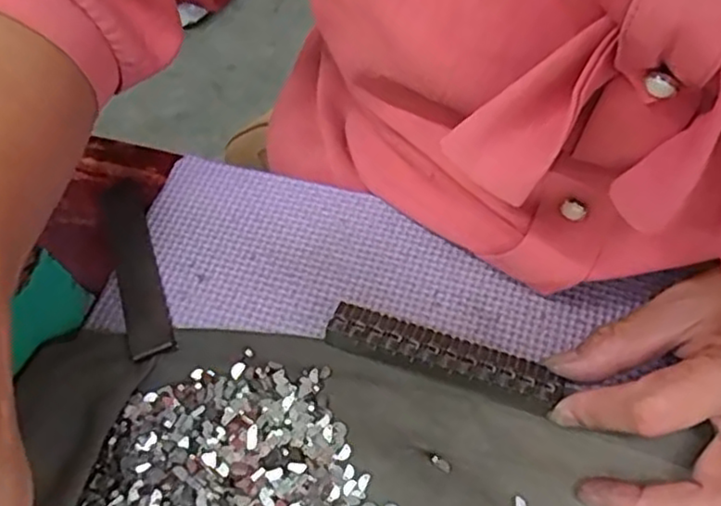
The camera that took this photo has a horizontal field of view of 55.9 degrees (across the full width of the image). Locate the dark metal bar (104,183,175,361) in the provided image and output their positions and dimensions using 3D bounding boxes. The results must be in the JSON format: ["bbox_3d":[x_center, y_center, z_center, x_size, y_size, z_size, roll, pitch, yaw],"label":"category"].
[{"bbox_3d":[-0.106,0.004,0.318,0.019,0.004,0.100,-19,60,-7],"label":"dark metal bar"}]

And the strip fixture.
[{"bbox_3d":[0.032,0.043,0.279,0.095,0.011,0.023,16,58,13],"label":"strip fixture"}]

